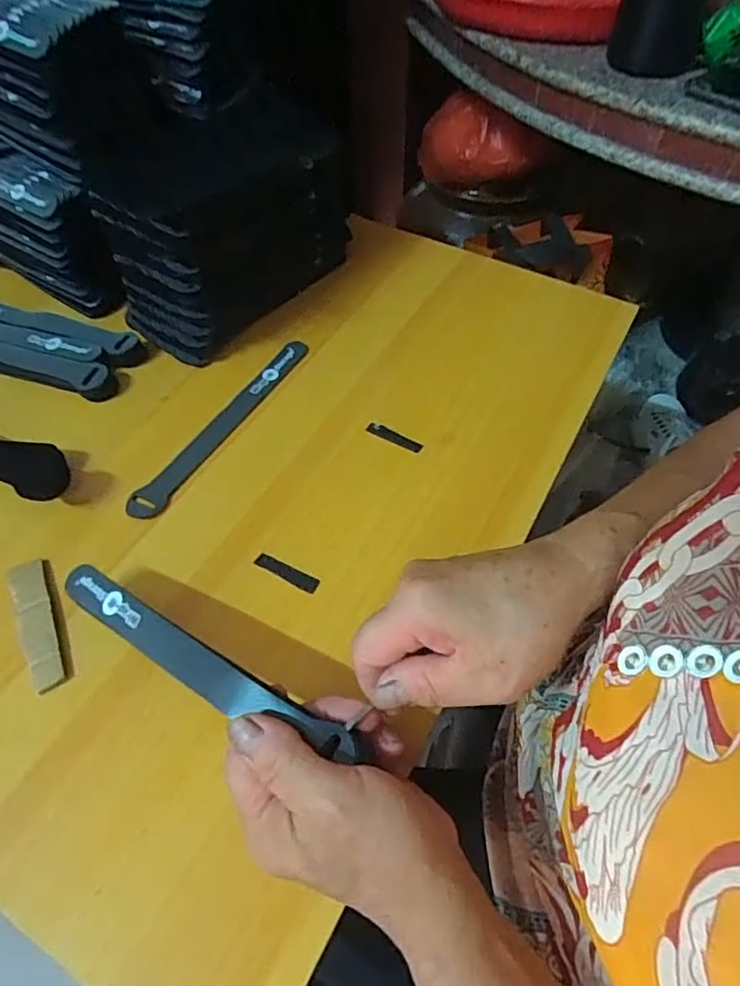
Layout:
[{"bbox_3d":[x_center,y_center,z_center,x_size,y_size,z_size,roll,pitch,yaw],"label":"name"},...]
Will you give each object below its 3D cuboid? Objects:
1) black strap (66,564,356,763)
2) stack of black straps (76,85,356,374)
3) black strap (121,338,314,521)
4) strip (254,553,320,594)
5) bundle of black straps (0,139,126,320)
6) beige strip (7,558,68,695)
[{"bbox_3d":[-0.092,0.081,0.287,0.189,0.012,0.023,21,56,26],"label":"black strap"},{"bbox_3d":[-0.103,-0.211,0.471,0.077,0.121,0.205,30,59,18],"label":"stack of black straps"},{"bbox_3d":[-0.107,-0.055,0.431,0.024,0.006,0.195,25,57,16],"label":"black strap"},{"bbox_3d":[-0.053,0.050,0.366,0.045,0.004,0.011,24,57,15],"label":"strip"},{"bbox_3d":[-0.298,-0.225,0.479,0.217,0.096,0.058,30,59,18],"label":"bundle of black straps"},{"bbox_3d":[-0.196,0.075,0.340,0.022,0.007,0.088,-22,58,-17],"label":"beige strip"}]

